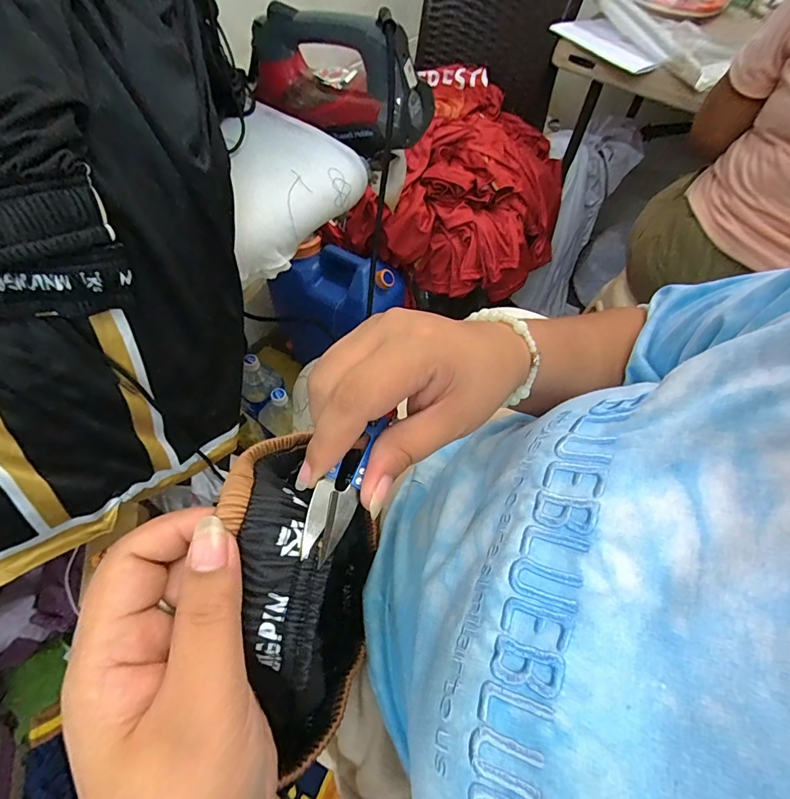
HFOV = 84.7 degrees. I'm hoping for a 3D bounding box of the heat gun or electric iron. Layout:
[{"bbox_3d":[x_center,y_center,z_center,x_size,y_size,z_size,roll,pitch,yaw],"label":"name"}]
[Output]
[{"bbox_3d":[-0.069,-0.432,0.566,0.239,0.135,0.113,26,59,14],"label":"heat gun or electric iron"}]

